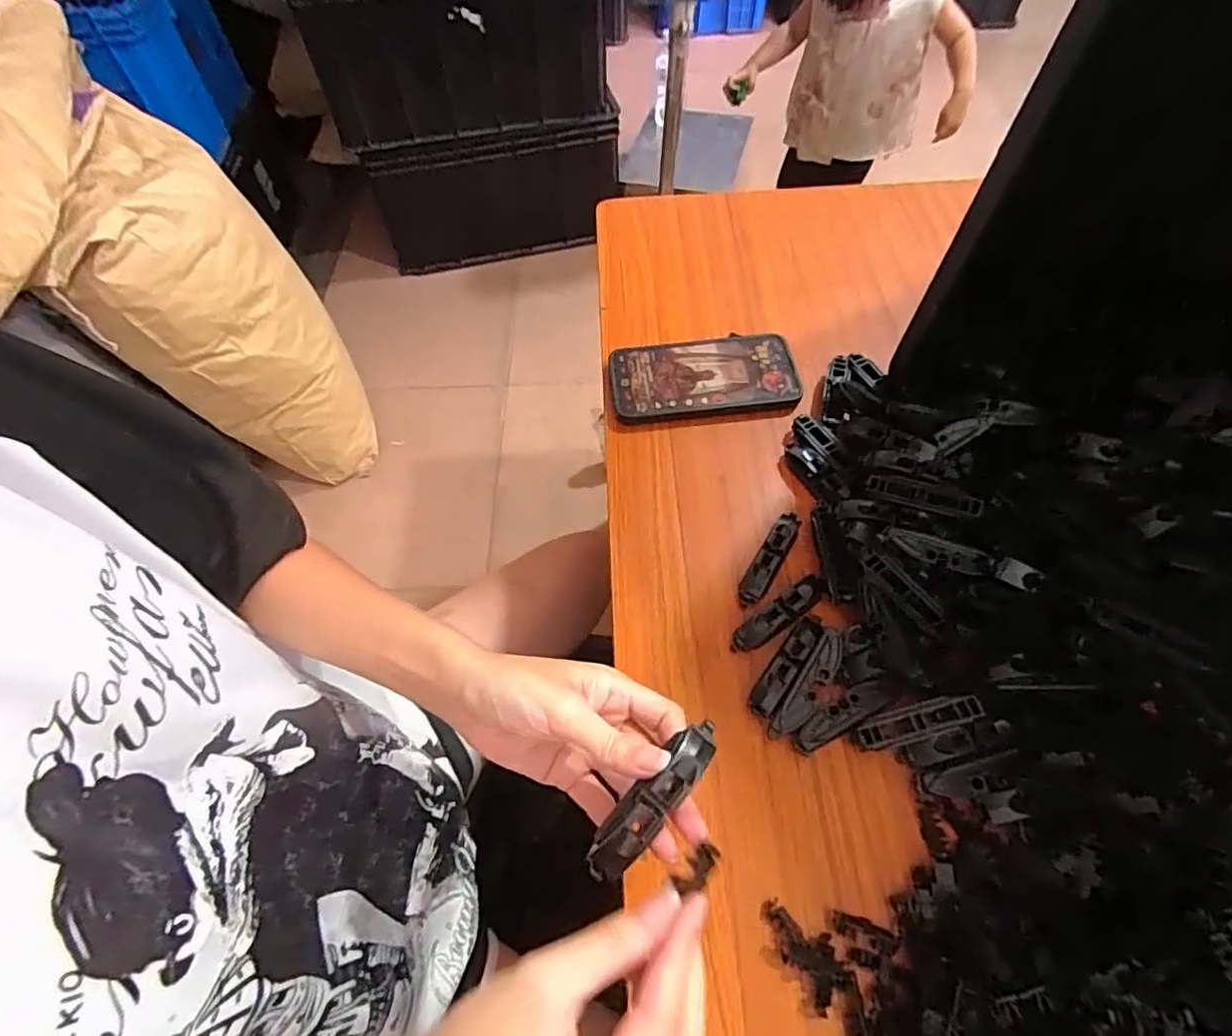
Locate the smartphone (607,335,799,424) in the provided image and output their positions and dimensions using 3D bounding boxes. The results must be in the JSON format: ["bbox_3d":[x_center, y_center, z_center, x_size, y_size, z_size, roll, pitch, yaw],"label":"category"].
[{"bbox_3d":[0.076,-0.120,0.517,0.158,0.015,0.082,-7,59,-2],"label":"smartphone"}]

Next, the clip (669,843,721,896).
[{"bbox_3d":[0.032,0.137,0.231,0.020,0.012,0.011,-38,65,-19],"label":"clip"}]

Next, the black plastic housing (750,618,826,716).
[{"bbox_3d":[0.112,0.094,0.387,0.018,0.018,0.079,32,66,19],"label":"black plastic housing"}]

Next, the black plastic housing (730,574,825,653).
[{"bbox_3d":[0.112,0.065,0.405,0.078,0.019,0.019,-32,63,-16],"label":"black plastic housing"}]

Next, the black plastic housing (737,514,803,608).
[{"bbox_3d":[0.111,0.028,0.427,0.018,0.018,0.079,28,64,18],"label":"black plastic housing"}]

